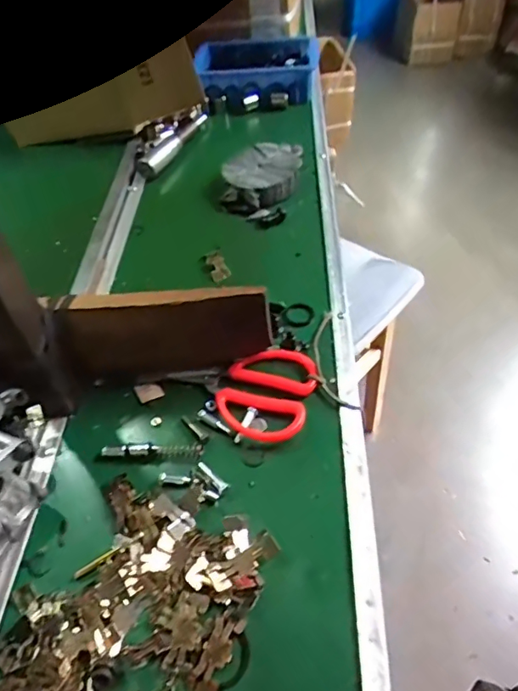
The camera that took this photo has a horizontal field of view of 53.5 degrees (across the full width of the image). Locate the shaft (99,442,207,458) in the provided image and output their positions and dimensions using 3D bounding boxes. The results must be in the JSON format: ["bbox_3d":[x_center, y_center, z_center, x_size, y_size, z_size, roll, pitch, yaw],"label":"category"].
[{"bbox_3d":[-0.092,0.091,0.446,0.086,0.013,0.012,-2,49,4],"label":"shaft"}]

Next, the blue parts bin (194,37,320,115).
[{"bbox_3d":[-0.001,-0.478,0.901,0.213,0.058,0.177,-6,49,0],"label":"blue parts bin"}]

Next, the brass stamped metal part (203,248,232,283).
[{"bbox_3d":[-0.049,-0.093,0.594,0.021,0.010,0.041,-21,61,-15],"label":"brass stamped metal part"}]

